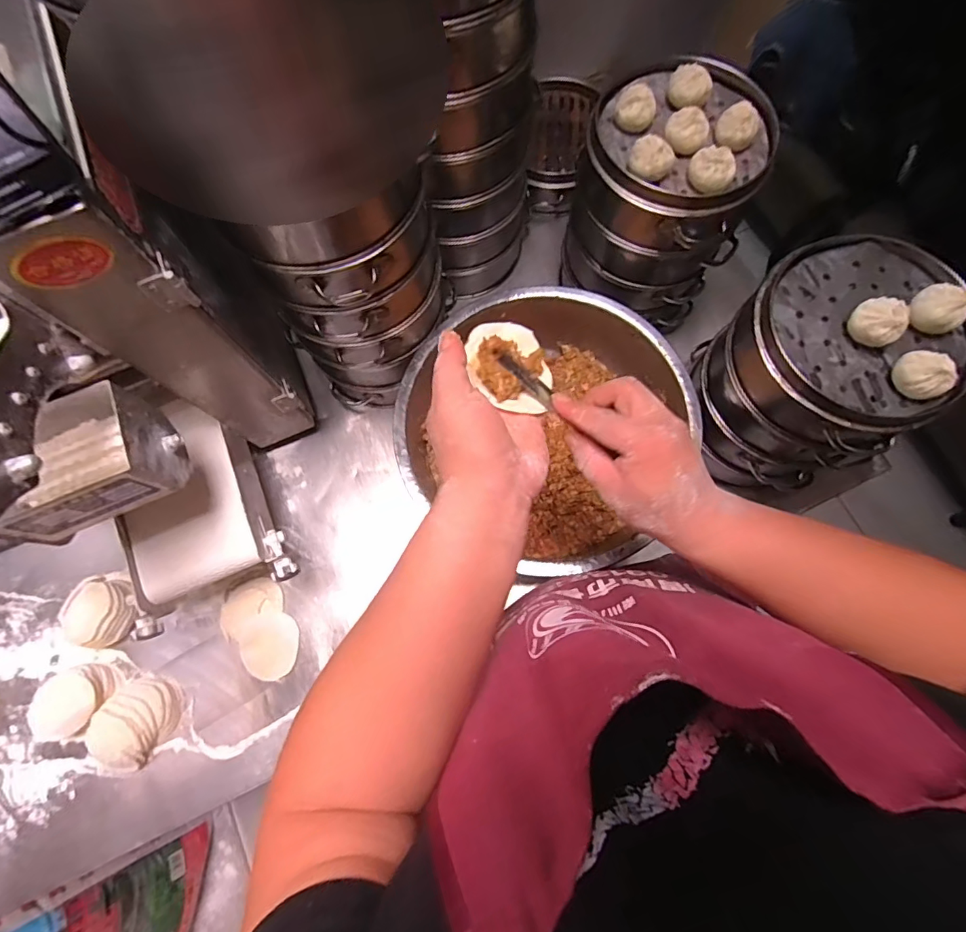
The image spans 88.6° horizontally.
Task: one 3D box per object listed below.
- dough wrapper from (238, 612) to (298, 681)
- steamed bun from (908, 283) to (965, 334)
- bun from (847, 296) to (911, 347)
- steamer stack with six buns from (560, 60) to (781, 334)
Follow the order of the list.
[{"bbox_3d":[-0.266,0.226,0.620,0.071,0.009,0.075,0,75,1],"label":"dough wrapper"},{"bbox_3d":[0.404,-0.138,0.441,0.033,0.041,0.042,-30,76,-7],"label":"steamed bun"},{"bbox_3d":[0.354,-0.131,0.440,0.040,0.031,0.035,36,78,10],"label":"bun"},{"bbox_3d":[0.218,-0.320,0.613,0.186,0.239,0.190,28,77,8],"label":"steamer stack with six buns"}]

